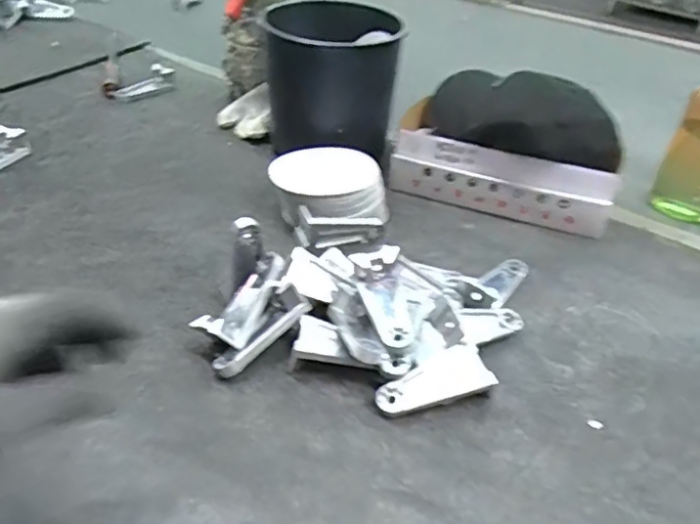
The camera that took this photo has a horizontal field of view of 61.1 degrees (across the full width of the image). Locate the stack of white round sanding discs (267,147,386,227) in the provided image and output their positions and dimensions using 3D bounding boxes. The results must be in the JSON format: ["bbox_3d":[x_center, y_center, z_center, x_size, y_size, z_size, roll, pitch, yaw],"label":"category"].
[{"bbox_3d":[-0.025,-0.080,0.681,0.118,0.066,0.102,-18,43,-25],"label":"stack of white round sanding discs"}]

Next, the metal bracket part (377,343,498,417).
[{"bbox_3d":[0.067,0.099,0.489,0.092,0.014,0.040,-20,42,-7],"label":"metal bracket part"}]

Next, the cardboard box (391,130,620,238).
[{"bbox_3d":[0.175,-0.091,0.703,0.252,0.078,0.037,17,40,15],"label":"cardboard box"}]

